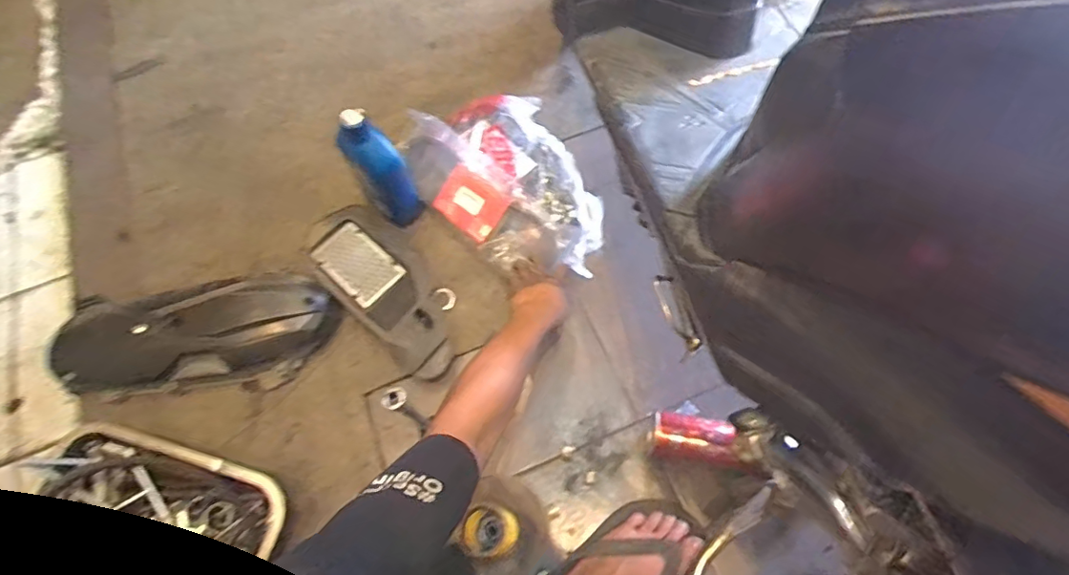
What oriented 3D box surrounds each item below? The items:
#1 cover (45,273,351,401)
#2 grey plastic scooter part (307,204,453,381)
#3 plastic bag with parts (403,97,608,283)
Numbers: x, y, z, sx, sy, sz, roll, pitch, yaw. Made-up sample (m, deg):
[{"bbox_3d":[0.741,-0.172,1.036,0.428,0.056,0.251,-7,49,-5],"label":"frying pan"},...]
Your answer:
[{"bbox_3d":[-0.534,0.078,0.871,0.447,0.069,0.161,-4,64,1],"label":"cover"},{"bbox_3d":[-0.246,-0.008,0.909,0.155,0.035,0.354,-40,69,-15],"label":"grey plastic scooter part"},{"bbox_3d":[-0.049,-0.181,0.973,0.257,0.060,0.391,-32,67,-12],"label":"plastic bag with parts"}]

